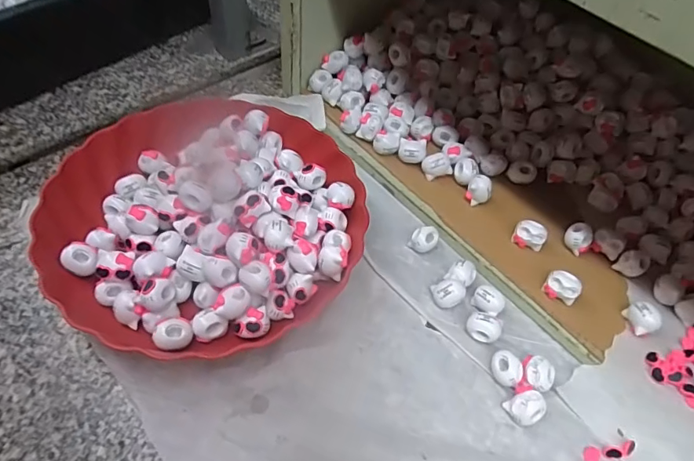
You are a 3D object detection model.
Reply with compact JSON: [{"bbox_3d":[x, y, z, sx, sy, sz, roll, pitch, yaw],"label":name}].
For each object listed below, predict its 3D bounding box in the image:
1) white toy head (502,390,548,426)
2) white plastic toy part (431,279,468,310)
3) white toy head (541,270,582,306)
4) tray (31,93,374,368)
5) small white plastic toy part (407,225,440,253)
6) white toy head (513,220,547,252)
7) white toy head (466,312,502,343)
[{"bbox_3d":[0.127,0.125,0.341,0.022,0.020,0.021,3,54,-4],"label":"white toy head"},{"bbox_3d":[0.082,0.051,0.391,0.024,0.019,0.021,-11,56,-14],"label":"white plastic toy part"},{"bbox_3d":[0.172,0.046,0.387,0.026,0.018,0.019,37,59,19],"label":"white toy head"},{"bbox_3d":[-0.113,-0.019,0.390,0.236,0.055,0.233,-32,63,-26],"label":"tray"},{"bbox_3d":[0.068,0.008,0.422,0.023,0.020,0.018,-34,64,-26],"label":"small white plastic toy part"},{"bbox_3d":[0.157,0.004,0.415,0.026,0.018,0.018,13,54,4],"label":"white toy head"},{"bbox_3d":[0.106,0.075,0.376,0.024,0.018,0.021,21,55,10],"label":"white toy head"}]

